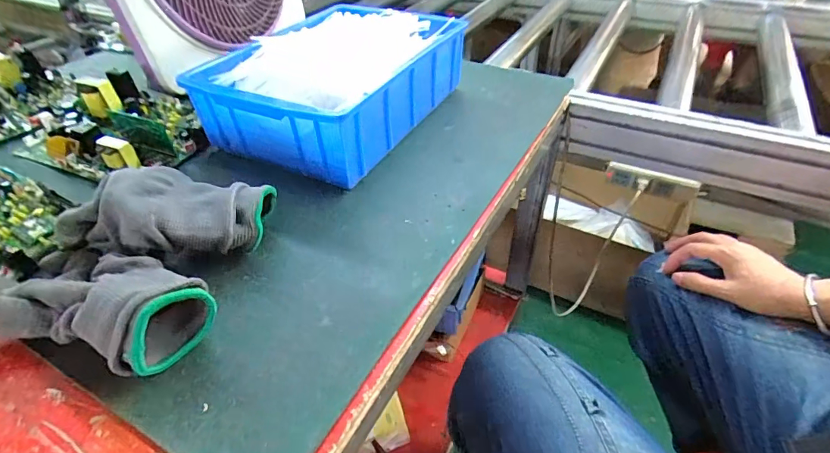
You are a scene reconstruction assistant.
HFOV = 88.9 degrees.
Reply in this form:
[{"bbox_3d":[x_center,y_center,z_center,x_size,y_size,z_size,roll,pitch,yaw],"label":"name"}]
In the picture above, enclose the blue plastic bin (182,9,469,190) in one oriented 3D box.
[{"bbox_3d":[-0.089,-0.179,0.497,0.229,0.074,0.301,12,44,15],"label":"blue plastic bin"}]

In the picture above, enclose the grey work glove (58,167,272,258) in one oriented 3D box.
[{"bbox_3d":[-0.193,-0.011,0.343,0.151,0.067,0.079,-6,43,-4],"label":"grey work glove"}]

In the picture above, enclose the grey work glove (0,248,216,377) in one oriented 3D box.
[{"bbox_3d":[-0.229,0.047,0.294,0.193,0.055,0.087,6,43,8],"label":"grey work glove"}]

